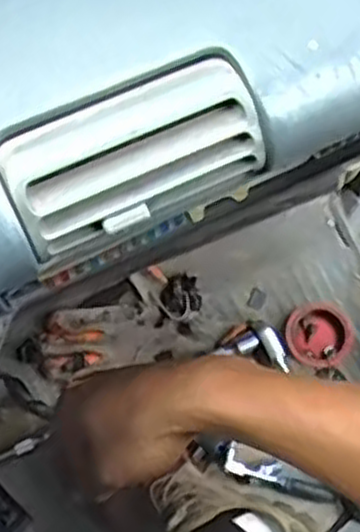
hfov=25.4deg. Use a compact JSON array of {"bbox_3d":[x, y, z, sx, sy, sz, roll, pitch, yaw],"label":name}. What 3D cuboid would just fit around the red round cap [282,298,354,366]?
[{"bbox_3d":[0.163,0.077,0.936,0.077,0.016,0.077,0,71,0],"label":"red round cap"}]

